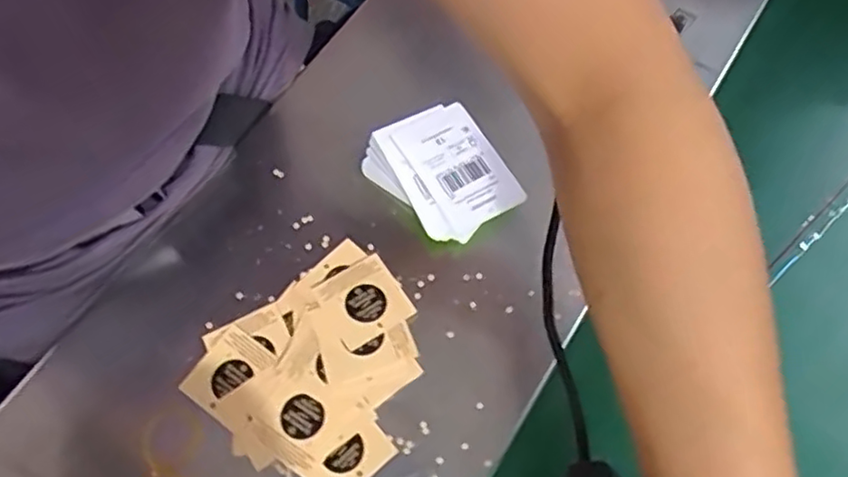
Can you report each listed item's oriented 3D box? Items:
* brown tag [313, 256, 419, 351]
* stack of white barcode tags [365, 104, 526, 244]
[{"bbox_3d":[-0.034,0.034,0.366,0.043,0.004,0.044,-31,70,-12],"label":"brown tag"},{"bbox_3d":[0.011,-0.039,0.394,0.067,0.015,0.084,-32,70,-12],"label":"stack of white barcode tags"}]

